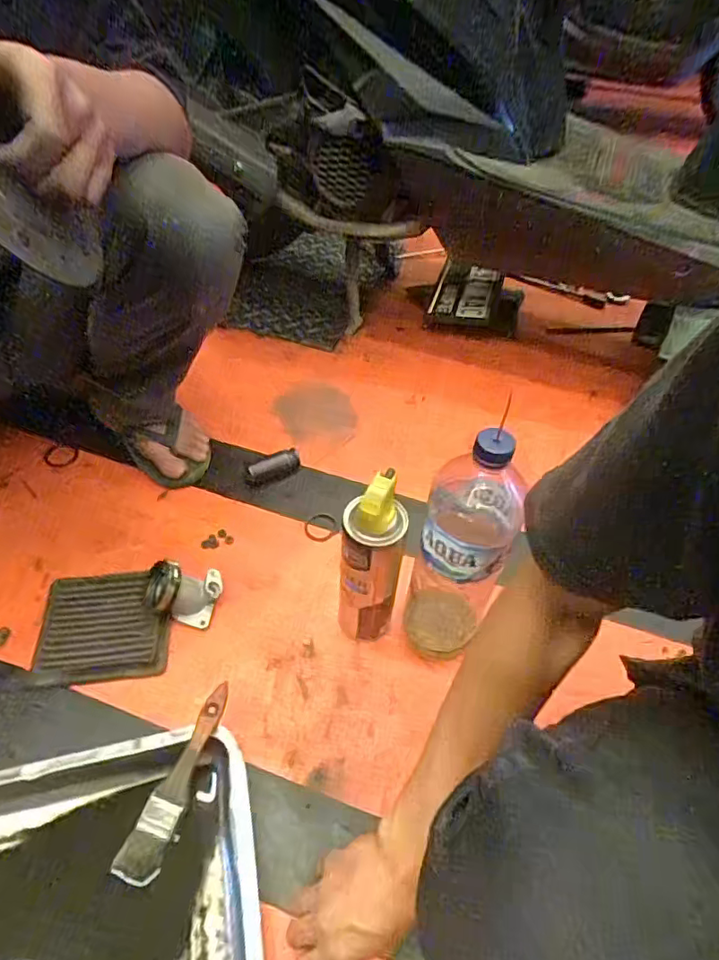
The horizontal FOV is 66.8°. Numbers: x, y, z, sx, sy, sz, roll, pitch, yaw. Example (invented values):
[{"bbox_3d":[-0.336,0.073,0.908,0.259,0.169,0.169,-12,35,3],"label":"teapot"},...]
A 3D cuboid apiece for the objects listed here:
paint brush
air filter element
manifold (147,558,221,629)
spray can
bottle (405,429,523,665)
[{"bbox_3d":[-0.164,0.278,0.507,0.036,0.007,0.167,30,64,-4],"label":"paint brush"},{"bbox_3d":[-0.291,0.168,0.628,0.142,0.029,0.125,-3,48,-7],"label":"air filter element"},{"bbox_3d":[-0.204,0.125,0.631,0.080,0.076,0.067,0,48,-4],"label":"manifold"},{"bbox_3d":[0.011,0.095,0.568,0.059,0.238,0.059,2,48,-2],"label":"spray can"},{"bbox_3d":[0.100,0.075,0.543,0.080,0.313,0.086,18,49,12],"label":"bottle"}]

